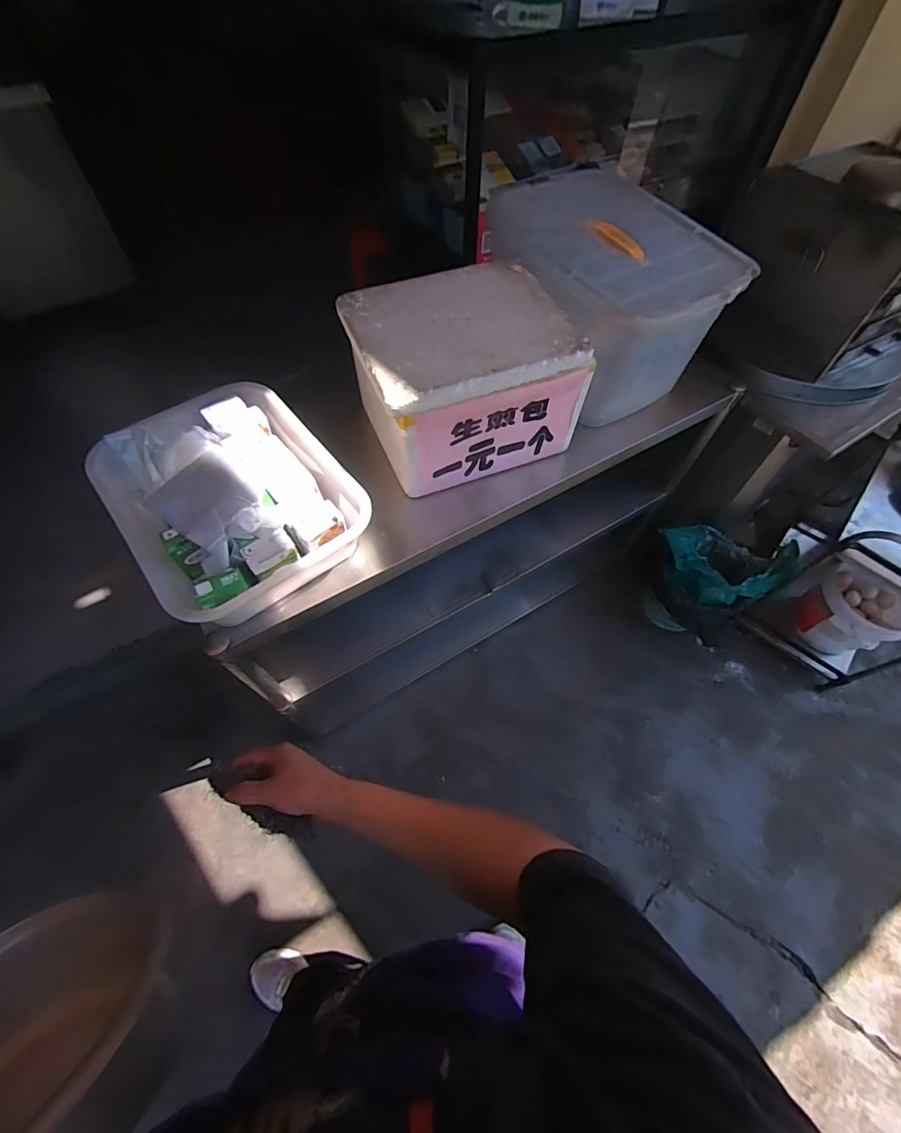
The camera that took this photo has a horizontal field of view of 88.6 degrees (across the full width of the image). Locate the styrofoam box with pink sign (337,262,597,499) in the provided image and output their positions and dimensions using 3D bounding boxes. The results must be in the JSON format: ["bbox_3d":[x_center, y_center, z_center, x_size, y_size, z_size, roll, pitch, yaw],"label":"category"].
[{"bbox_3d":[0.022,-0.330,0.819,0.346,0.232,0.268,-20,60,-12],"label":"styrofoam box with pink sign"}]

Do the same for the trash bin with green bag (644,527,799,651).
[{"bbox_3d":[0.759,0.058,1.386,0.314,0.303,0.291,2,61,-3],"label":"trash bin with green bag"}]

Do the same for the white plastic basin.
[{"bbox_3d":[-0.349,-0.117,0.739,0.311,0.116,0.383,-35,64,-20],"label":"white plastic basin"}]

